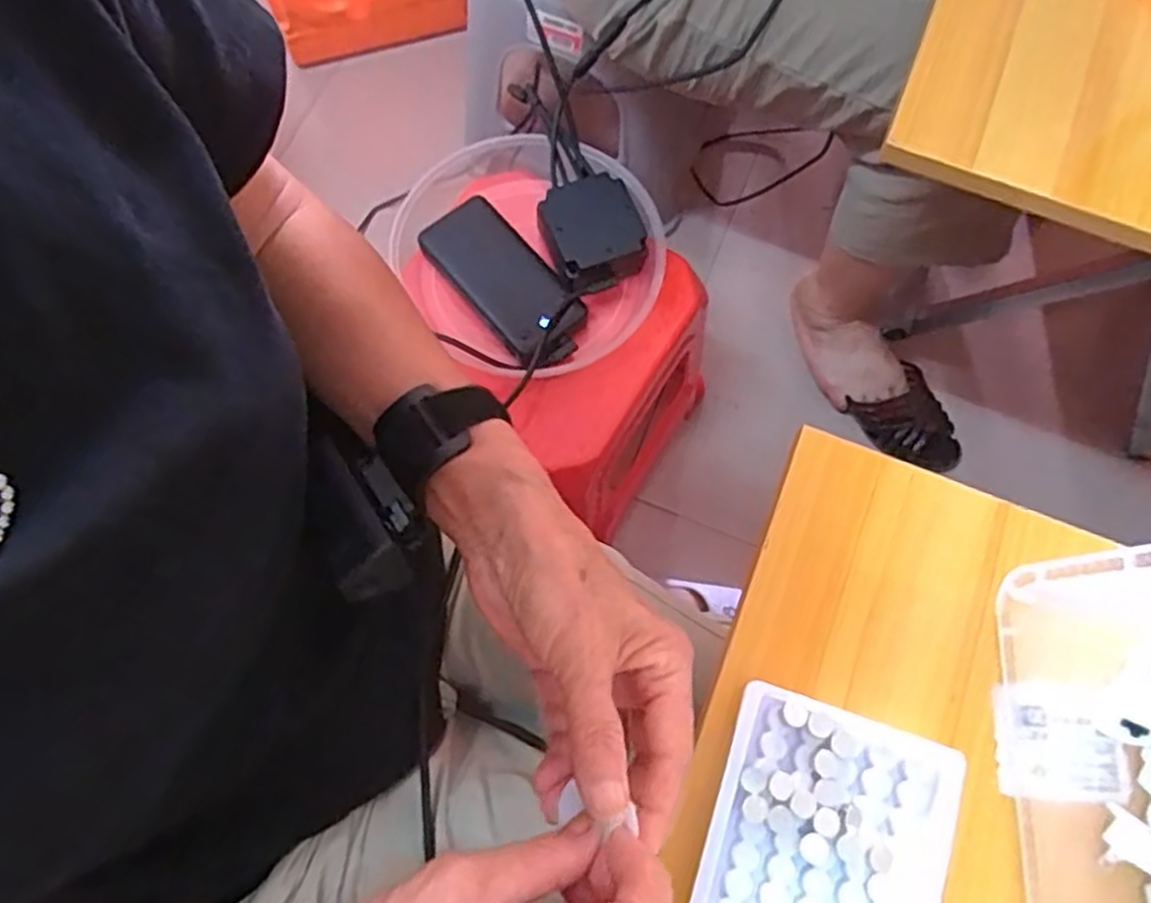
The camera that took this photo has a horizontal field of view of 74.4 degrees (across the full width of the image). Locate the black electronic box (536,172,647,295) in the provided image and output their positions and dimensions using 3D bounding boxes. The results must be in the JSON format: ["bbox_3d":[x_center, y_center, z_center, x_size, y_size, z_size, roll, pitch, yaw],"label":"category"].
[{"bbox_3d":[0.015,-0.190,0.655,0.081,0.036,0.089,-20,73,-5],"label":"black electronic box"}]

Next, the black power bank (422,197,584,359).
[{"bbox_3d":[-0.063,-0.153,0.660,0.079,0.021,0.160,-40,76,-11],"label":"black power bank"}]

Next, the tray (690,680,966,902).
[{"bbox_3d":[0.105,0.178,0.321,0.097,0.014,0.130,17,74,6],"label":"tray"}]

